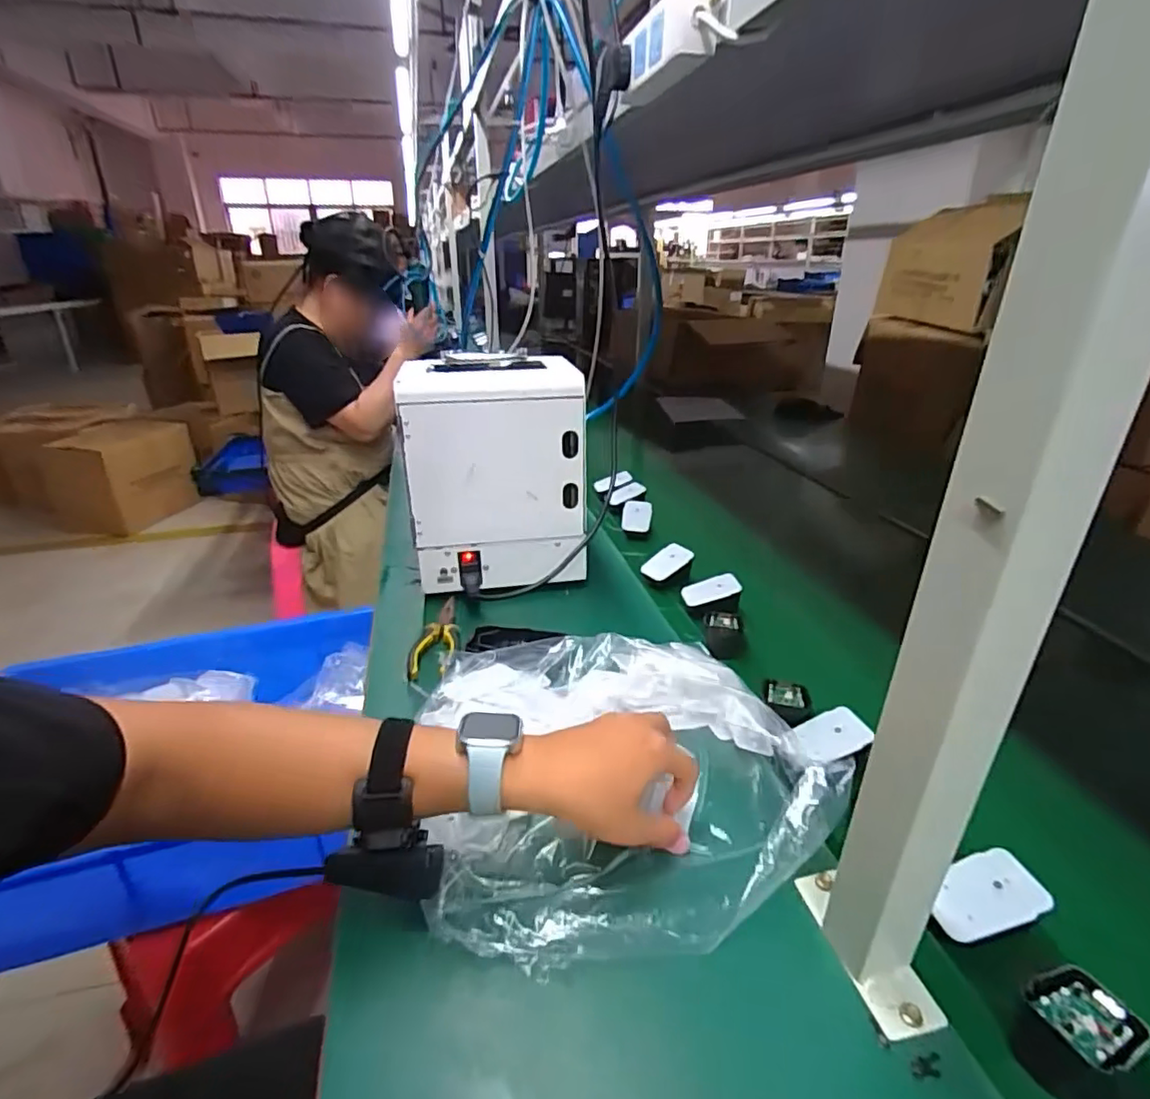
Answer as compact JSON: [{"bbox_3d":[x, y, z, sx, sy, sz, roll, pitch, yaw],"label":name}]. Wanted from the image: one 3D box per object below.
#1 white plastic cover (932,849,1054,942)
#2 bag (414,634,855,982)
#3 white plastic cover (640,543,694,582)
[{"bbox_3d":[0.264,0.223,0.390,0.070,0.004,0.042,-19,37,-4],"label":"white plastic cover"},{"bbox_3d":[0.028,0.165,0.496,0.314,0.061,0.290,-5,28,-13],"label":"bag"},{"bbox_3d":[0.125,0.018,0.820,0.037,0.066,0.017,50,3,6],"label":"white plastic cover"}]

